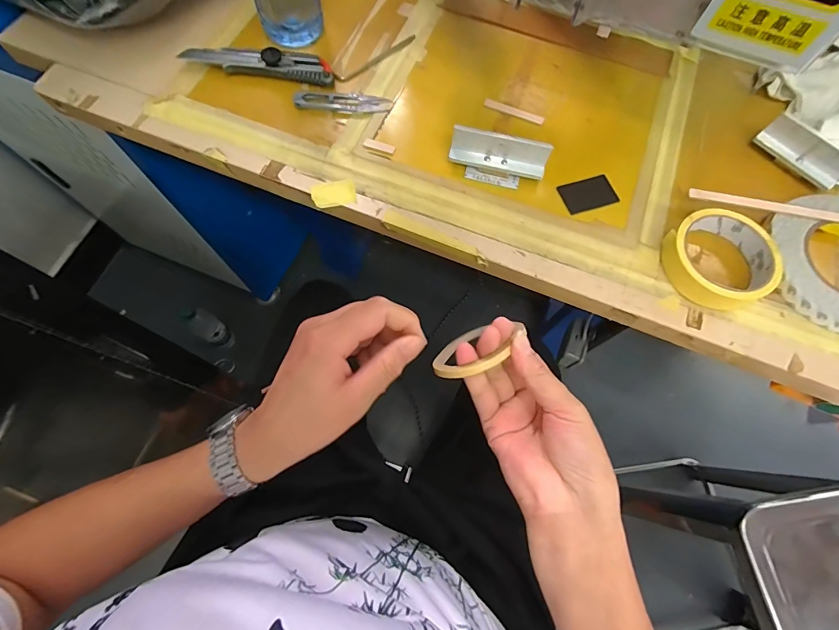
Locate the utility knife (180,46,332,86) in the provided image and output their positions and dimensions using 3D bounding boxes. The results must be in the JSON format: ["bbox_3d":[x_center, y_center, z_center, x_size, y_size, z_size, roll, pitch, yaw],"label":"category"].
[{"bbox_3d":[-0.177,-0.287,0.441,0.167,0.017,0.040,11,69,2],"label":"utility knife"}]

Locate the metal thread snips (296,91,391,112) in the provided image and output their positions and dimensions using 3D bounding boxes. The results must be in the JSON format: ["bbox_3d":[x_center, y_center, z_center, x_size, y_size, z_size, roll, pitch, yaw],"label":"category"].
[{"bbox_3d":[-0.083,-0.234,0.432,0.103,0.006,0.026,2,69,-1],"label":"metal thread snips"}]

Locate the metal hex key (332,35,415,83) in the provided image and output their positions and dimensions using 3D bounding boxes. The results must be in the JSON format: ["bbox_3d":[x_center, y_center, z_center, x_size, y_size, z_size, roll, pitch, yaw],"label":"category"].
[{"bbox_3d":[-0.050,-0.302,0.463,0.116,0.007,0.013,-37,75,-15],"label":"metal hex key"}]

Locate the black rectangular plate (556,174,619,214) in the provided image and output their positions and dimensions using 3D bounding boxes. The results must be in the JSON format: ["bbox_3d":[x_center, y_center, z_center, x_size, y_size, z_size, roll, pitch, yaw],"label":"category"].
[{"bbox_3d":[0.170,-0.122,0.395,0.055,0.004,0.034,-17,71,-8],"label":"black rectangular plate"}]

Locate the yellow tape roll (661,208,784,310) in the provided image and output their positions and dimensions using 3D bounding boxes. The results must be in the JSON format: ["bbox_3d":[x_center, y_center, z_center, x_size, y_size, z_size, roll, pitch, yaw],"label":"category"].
[{"bbox_3d":[0.277,-0.052,0.365,0.086,0.029,0.090,1,69,-2],"label":"yellow tape roll"}]

